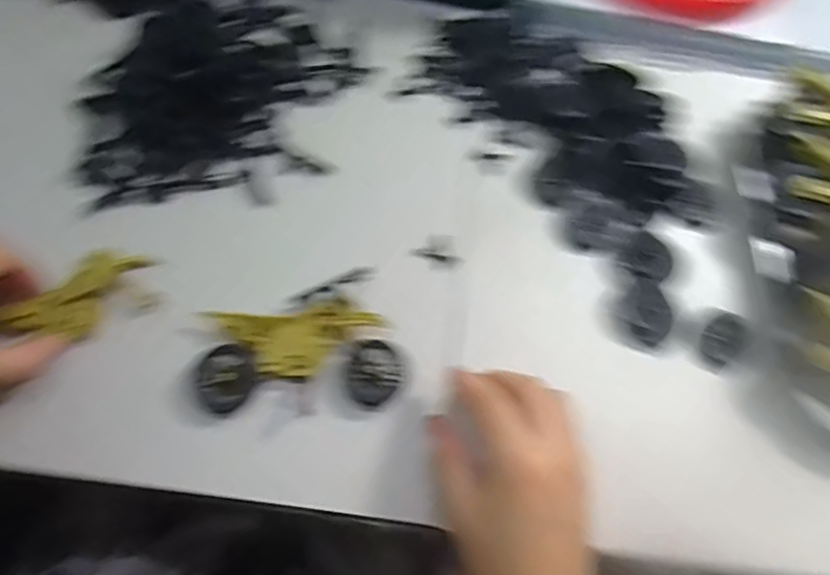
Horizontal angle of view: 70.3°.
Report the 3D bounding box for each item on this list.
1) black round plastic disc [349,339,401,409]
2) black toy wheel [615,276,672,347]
[{"bbox_3d":[-0.023,0.050,0.344,0.030,0.009,0.037,8,65,-2],"label":"black round plastic disc"},{"bbox_3d":[0.151,0.017,0.384,0.033,0.008,0.036,-35,74,-19],"label":"black toy wheel"}]

